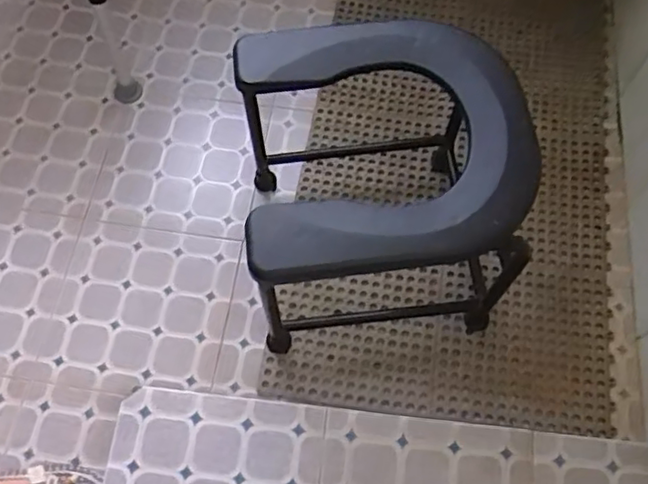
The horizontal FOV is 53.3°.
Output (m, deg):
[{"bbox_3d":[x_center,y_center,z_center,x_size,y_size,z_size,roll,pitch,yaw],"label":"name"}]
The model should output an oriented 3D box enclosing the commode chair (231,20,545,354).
[{"bbox_3d":[0.078,-0.057,0.988,0.390,0.398,0.399,-8,67,-4],"label":"commode chair"}]

